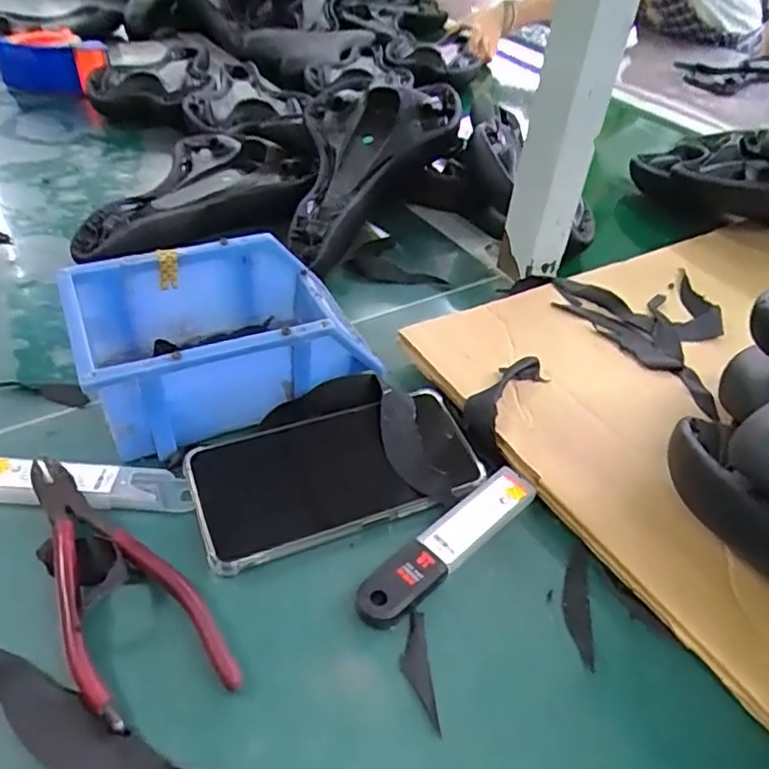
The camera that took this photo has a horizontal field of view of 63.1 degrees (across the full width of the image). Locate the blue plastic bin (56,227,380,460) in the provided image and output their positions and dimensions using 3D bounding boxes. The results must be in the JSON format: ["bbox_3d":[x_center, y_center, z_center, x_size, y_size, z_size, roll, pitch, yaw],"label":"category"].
[{"bbox_3d":[-0.106,-0.034,0.412,0.168,0.067,0.115,-16,47,-20],"label":"blue plastic bin"}]

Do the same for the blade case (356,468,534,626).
[{"bbox_3d":[0.037,0.086,0.349,0.129,0.005,0.027,-31,54,-32],"label":"blade case"}]

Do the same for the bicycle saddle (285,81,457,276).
[{"bbox_3d":[-0.029,-0.202,0.601,0.149,0.057,0.248,21,64,16],"label":"bicycle saddle"}]

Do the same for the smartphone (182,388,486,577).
[{"bbox_3d":[-0.028,0.049,0.375,0.166,0.012,0.079,-14,46,-19],"label":"smartphone"}]

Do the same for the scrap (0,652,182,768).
[{"bbox_3d":[-0.145,0.145,0.272,0.149,0.007,0.033,15,55,10],"label":"scrap"}]

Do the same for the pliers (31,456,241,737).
[{"bbox_3d":[-0.139,0.095,0.317,0.061,0.016,0.165,-26,51,-29],"label":"pliers"}]

